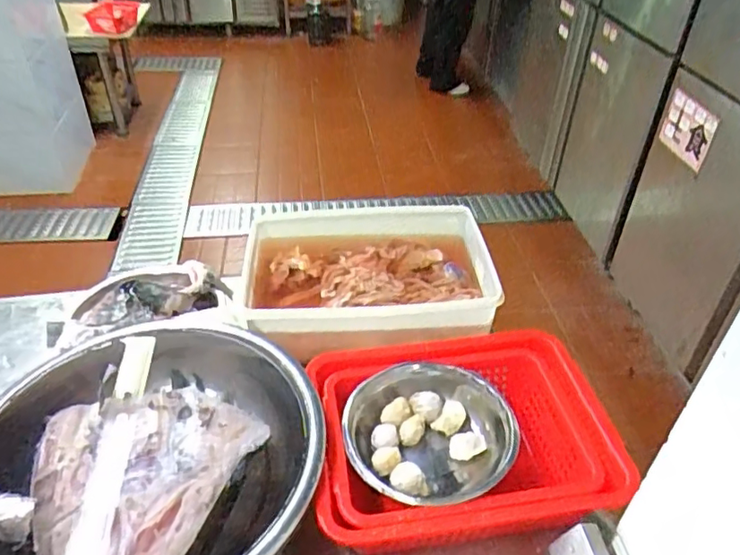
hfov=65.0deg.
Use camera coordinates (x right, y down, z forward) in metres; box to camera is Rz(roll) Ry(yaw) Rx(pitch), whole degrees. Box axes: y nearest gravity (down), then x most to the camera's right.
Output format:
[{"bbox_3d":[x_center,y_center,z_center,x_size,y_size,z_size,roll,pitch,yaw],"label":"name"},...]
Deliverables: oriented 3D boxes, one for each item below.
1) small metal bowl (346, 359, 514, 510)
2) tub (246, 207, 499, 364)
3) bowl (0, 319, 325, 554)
[{"bbox_3d":[0.062,0.174,0.632,0.174,0.062,0.175,1,38,-1],"label":"small metal bowl"},{"bbox_3d":[-0.004,-0.014,0.843,0.340,0.089,0.245,-2,38,-4],"label":"tub"},{"bbox_3d":[-0.217,0.197,0.612,0.334,0.109,0.337,1,38,-1],"label":"bowl"}]

